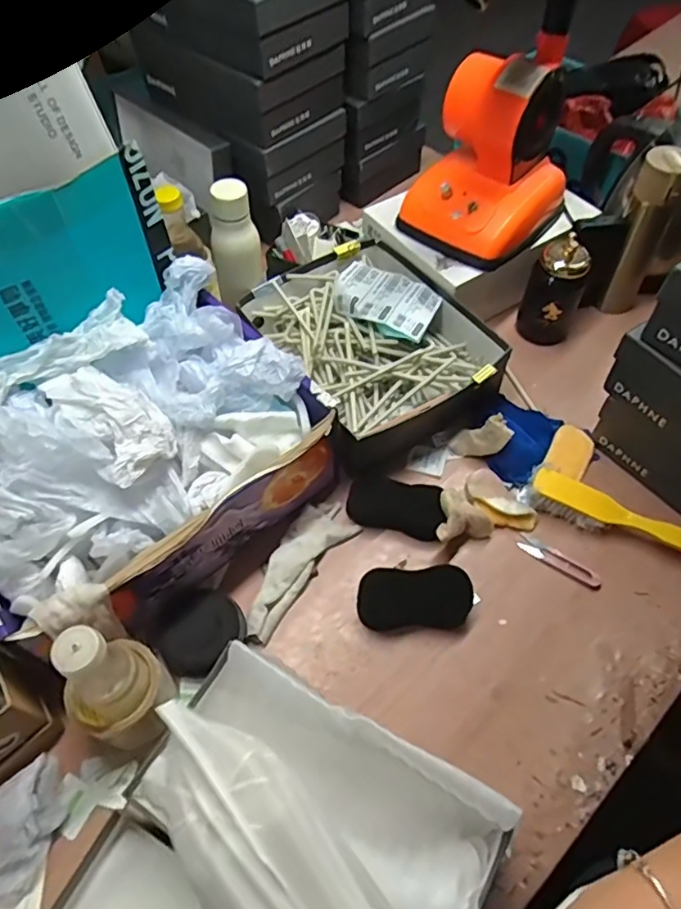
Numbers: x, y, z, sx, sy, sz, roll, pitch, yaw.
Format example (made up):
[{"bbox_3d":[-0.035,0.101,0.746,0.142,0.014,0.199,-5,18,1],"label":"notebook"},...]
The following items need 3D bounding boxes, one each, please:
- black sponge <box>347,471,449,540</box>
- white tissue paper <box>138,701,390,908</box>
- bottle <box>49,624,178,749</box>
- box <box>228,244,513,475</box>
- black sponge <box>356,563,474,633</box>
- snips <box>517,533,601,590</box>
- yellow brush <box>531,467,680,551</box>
[{"bbox_3d":[0.070,0.062,0.745,0.121,0.034,0.065,16,58,12],"label":"black sponge"},{"bbox_3d":[-0.021,0.272,0.354,0.081,0.072,0.274,-37,55,-21],"label":"white tissue paper"},{"bbox_3d":[-0.212,0.213,0.557,0.074,0.177,0.087,25,60,17],"label":"bottle"},{"bbox_3d":[0.033,-0.151,0.848,0.279,0.088,0.329,-32,61,-19],"label":"box"},{"bbox_3d":[0.084,0.163,0.679,0.126,0.036,0.060,-1,56,0],"label":"black sponge"},{"bbox_3d":[0.261,0.127,0.713,0.101,0.004,0.022,31,62,20],"label":"snips"},{"bbox_3d":[0.340,0.079,0.716,0.233,0.039,0.047,24,60,16],"label":"yellow brush"}]

